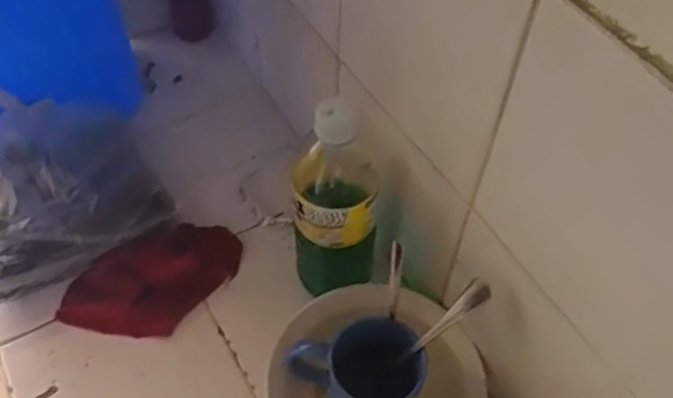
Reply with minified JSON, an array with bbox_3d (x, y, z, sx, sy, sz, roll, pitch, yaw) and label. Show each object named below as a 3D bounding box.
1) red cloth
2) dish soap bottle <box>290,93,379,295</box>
[{"bbox_3d":[-0.187,0.087,0.652,0.189,0.045,0.090,-28,59,-20],"label":"red cloth"},{"bbox_3d":[-0.001,0.018,0.575,0.074,0.252,0.063,2,54,0],"label":"dish soap bottle"}]

